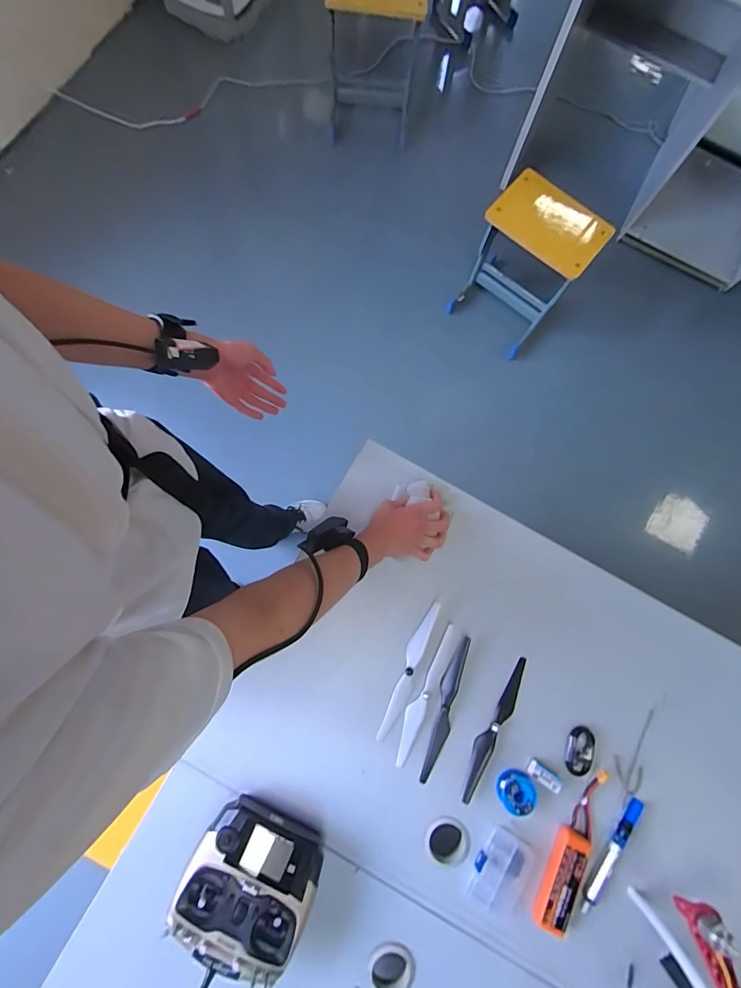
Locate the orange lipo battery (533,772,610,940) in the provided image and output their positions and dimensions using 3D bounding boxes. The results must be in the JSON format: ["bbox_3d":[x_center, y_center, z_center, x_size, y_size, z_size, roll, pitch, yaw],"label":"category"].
[{"bbox_3d":[0.313,0.546,0.645,0.048,0.028,0.233,24,79,2],"label":"orange lipo battery"}]

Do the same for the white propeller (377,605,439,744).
[{"bbox_3d":[0.060,0.293,0.690,0.027,0.020,0.235,24,79,2],"label":"white propeller"}]

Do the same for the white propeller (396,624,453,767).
[{"bbox_3d":[0.086,0.329,0.686,0.029,0.010,0.232,22,79,2],"label":"white propeller"}]

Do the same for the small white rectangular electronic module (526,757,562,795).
[{"bbox_3d":[0.280,0.451,0.664,0.058,0.019,0.025,36,80,4],"label":"small white rectangular electronic module"}]

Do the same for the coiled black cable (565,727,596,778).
[{"bbox_3d":[0.343,0.421,0.677,0.047,0.016,0.073,21,79,1],"label":"coiled black cable"}]

